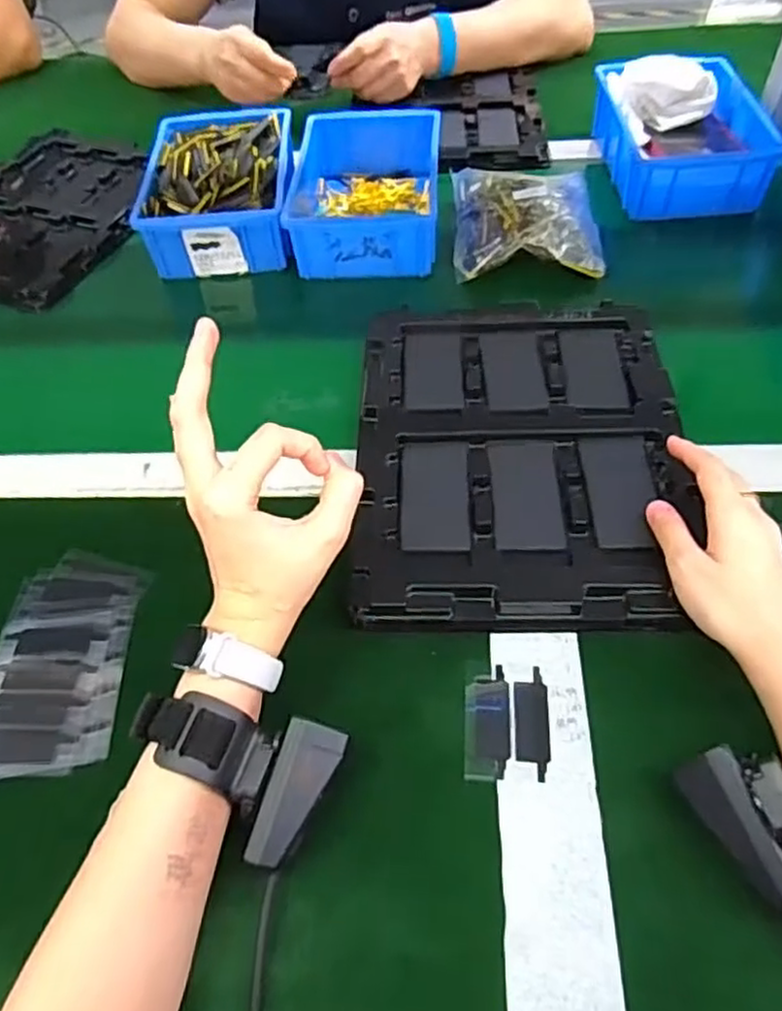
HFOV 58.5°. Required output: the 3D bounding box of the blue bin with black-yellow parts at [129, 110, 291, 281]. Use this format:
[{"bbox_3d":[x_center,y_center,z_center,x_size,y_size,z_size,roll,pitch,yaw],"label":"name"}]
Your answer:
[{"bbox_3d":[-0.169,-0.327,0.709,0.140,0.060,0.228,-6,53,0],"label":"blue bin with black-yellow parts"}]

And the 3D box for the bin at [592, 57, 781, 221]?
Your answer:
[{"bbox_3d":[0.297,-0.379,0.715,0.145,0.066,0.202,-4,53,1],"label":"bin"}]

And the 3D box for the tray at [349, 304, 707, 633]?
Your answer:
[{"bbox_3d":[0.087,-0.045,0.488,0.213,0.020,0.279,1,53,4],"label":"tray"}]

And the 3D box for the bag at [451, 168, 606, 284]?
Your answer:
[{"bbox_3d":[0.127,-0.275,0.657,0.131,0.043,0.156,2,53,6],"label":"bag"}]

